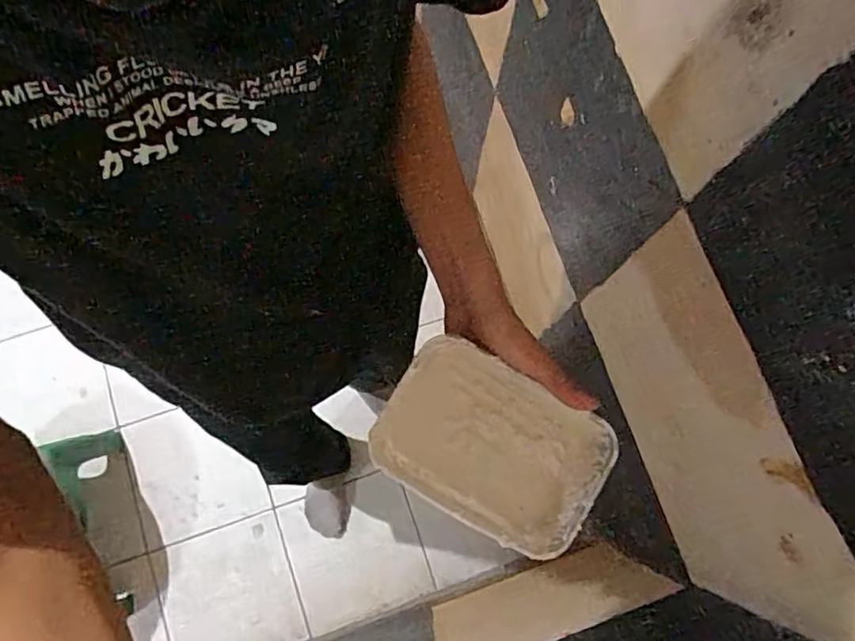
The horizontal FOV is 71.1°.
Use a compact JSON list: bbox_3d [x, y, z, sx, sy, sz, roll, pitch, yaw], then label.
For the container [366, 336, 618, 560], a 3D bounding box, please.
[{"bbox_3d":[0.049,0.100,0.495,0.176,0.063,0.126,32,79,7],"label":"container"}]

